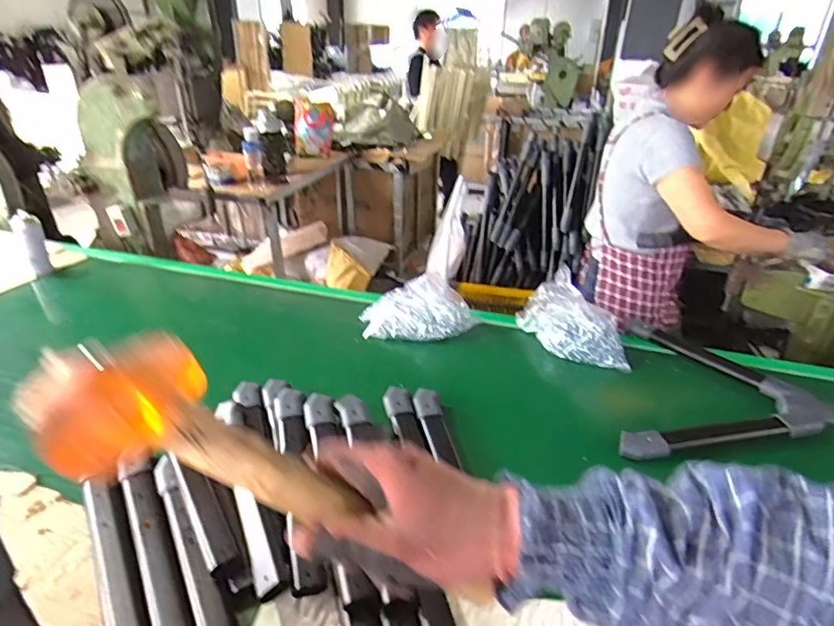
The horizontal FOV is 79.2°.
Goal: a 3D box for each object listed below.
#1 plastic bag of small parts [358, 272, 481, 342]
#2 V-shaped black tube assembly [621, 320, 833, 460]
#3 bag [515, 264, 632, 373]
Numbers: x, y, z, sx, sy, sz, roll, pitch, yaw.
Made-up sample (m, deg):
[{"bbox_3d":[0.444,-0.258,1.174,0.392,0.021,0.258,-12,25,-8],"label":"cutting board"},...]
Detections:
[{"bbox_3d":[0.000,-0.010,1.264,0.283,0.144,0.166,10,31,13],"label":"plastic bag of small parts"},{"bbox_3d":[0.632,0.167,1.029,0.379,0.035,0.461,13,32,18],"label":"V-shaped black tube assembly"},{"bbox_3d":[0.375,0.018,1.198,0.155,0.126,0.256,-9,32,-18],"label":"bag"}]

